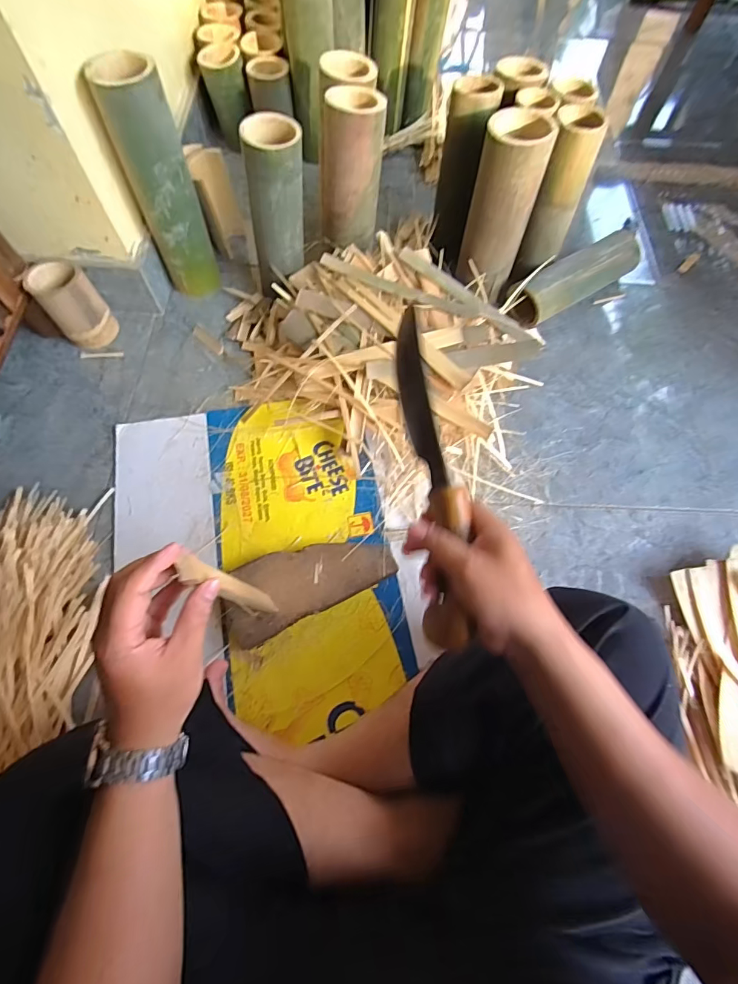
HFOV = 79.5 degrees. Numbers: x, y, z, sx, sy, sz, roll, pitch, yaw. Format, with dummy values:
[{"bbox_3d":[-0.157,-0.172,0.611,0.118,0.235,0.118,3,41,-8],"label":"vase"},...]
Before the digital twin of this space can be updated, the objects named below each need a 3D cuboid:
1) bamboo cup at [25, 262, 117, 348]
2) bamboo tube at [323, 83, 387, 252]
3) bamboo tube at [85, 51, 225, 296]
[{"bbox_3d":[-0.495,-0.311,0.754,0.086,0.128,0.069,-39,74,-17],"label":"bamboo cup"},{"bbox_3d":[-0.030,-0.525,0.739,0.098,0.202,0.084,2,67,-1],"label":"bamboo tube"},{"bbox_3d":[-0.331,-0.482,0.728,0.092,0.325,0.084,-18,69,-10],"label":"bamboo tube"}]

